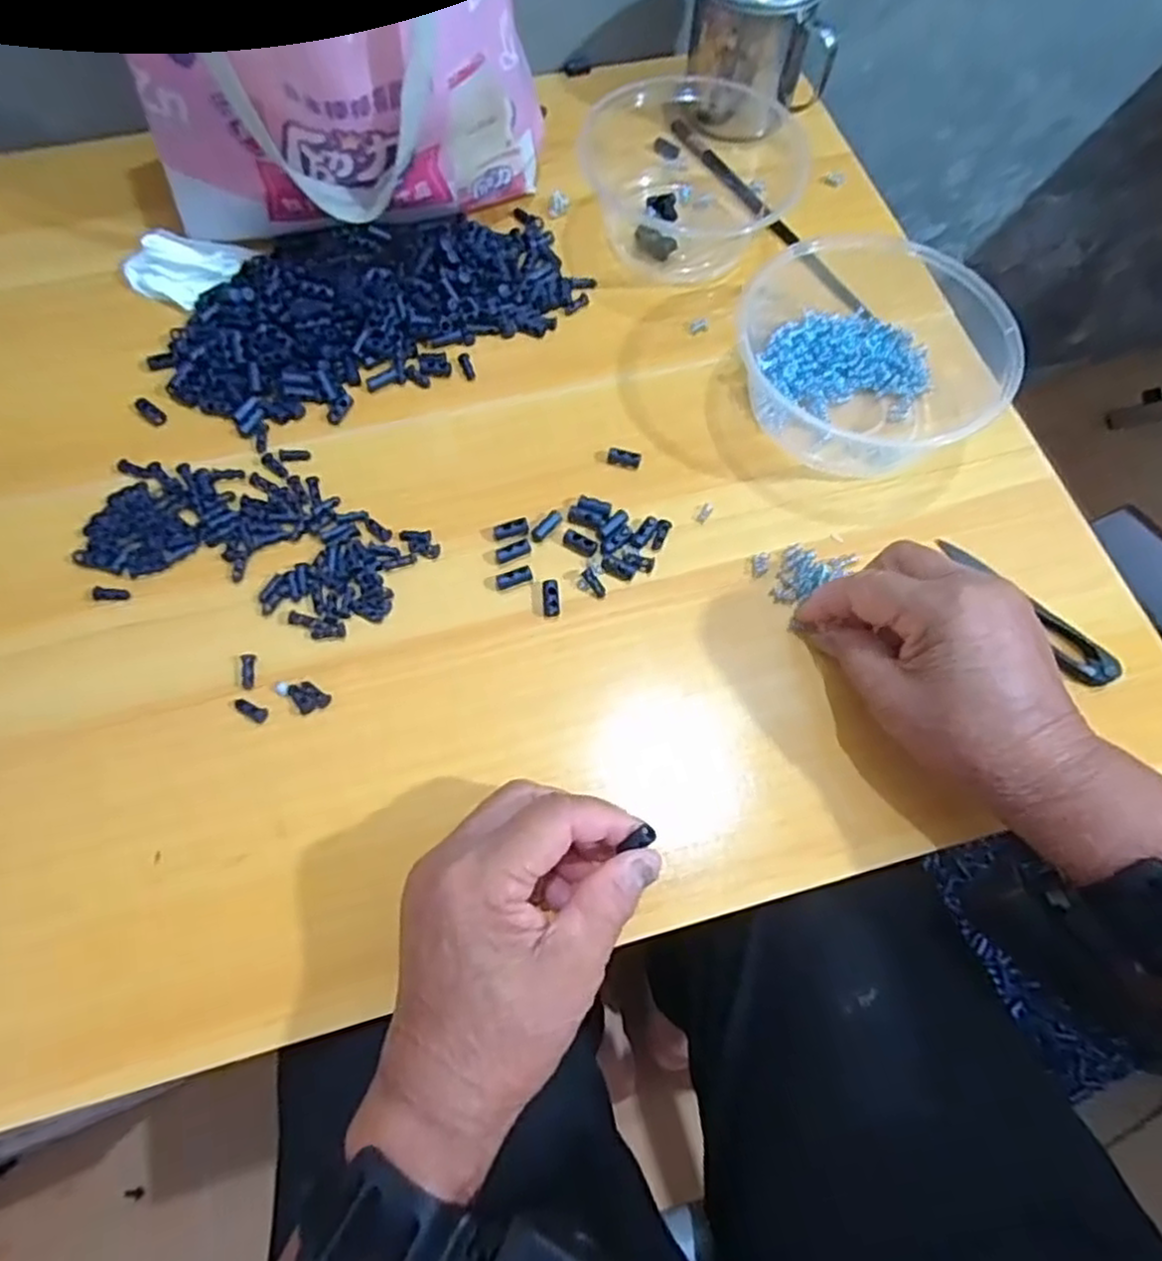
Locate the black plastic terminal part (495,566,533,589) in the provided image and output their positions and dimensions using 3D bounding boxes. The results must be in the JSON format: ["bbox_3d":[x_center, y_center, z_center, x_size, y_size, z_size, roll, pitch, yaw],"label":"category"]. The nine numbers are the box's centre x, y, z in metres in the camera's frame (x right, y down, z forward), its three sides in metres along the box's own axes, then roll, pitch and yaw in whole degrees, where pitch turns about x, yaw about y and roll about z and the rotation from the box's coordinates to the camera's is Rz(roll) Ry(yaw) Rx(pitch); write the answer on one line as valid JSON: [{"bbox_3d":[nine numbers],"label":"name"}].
[{"bbox_3d":[-0.035,-0.028,0.377,0.018,0.006,0.007,-14,69,-7],"label":"black plastic terminal part"}]

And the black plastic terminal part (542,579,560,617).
[{"bbox_3d":[-0.015,-0.017,0.374,0.009,0.004,0.020,-5,68,-3],"label":"black plastic terminal part"}]

